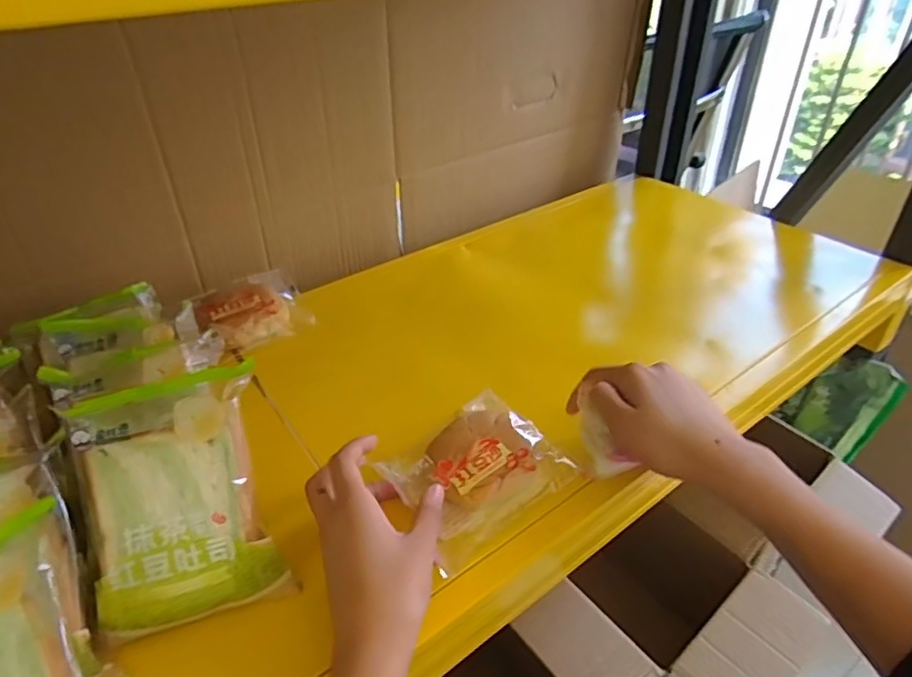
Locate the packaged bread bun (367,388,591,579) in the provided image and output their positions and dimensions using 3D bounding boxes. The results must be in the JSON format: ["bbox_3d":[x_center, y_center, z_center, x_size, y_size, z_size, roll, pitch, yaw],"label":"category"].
[{"bbox_3d":[0.014,0.092,0.415,0.118,0.037,0.098,-22,40,-30],"label":"packaged bread bun"}]

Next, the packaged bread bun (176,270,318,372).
[{"bbox_3d":[-0.216,-0.027,0.582,0.126,0.040,0.093,-25,42,-29],"label":"packaged bread bun"}]

